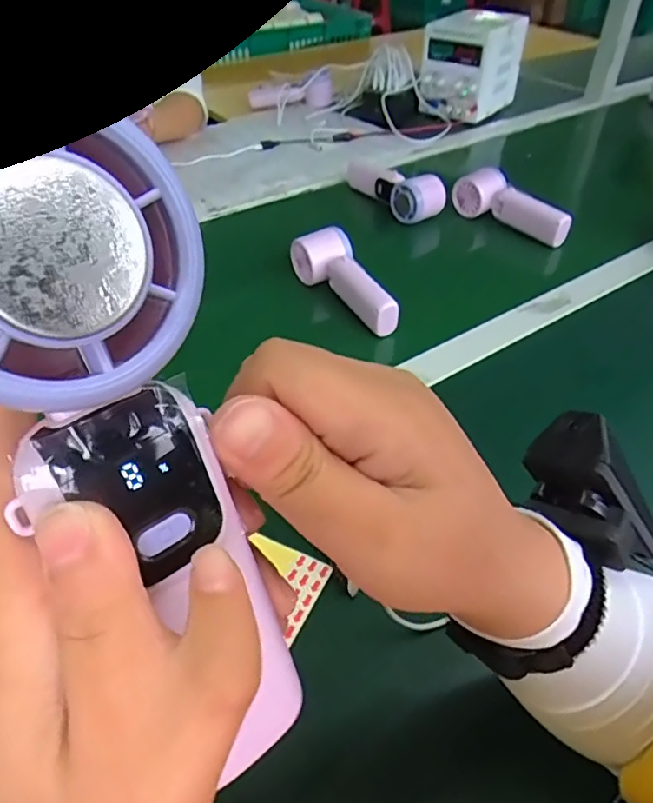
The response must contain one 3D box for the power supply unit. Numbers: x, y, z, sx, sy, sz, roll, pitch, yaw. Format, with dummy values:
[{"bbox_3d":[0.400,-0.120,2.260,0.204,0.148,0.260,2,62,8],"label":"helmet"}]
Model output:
[{"bbox_3d":[0.289,-0.675,1.134,0.130,0.173,0.182,31,50,26],"label":"power supply unit"}]

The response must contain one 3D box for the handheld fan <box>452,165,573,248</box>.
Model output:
[{"bbox_3d":[0.252,-0.268,0.792,0.045,0.053,0.180,-25,49,-26],"label":"handheld fan"}]

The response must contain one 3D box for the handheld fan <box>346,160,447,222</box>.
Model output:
[{"bbox_3d":[0.099,-0.313,0.828,0.056,0.056,0.166,-25,49,-26],"label":"handheld fan"}]

